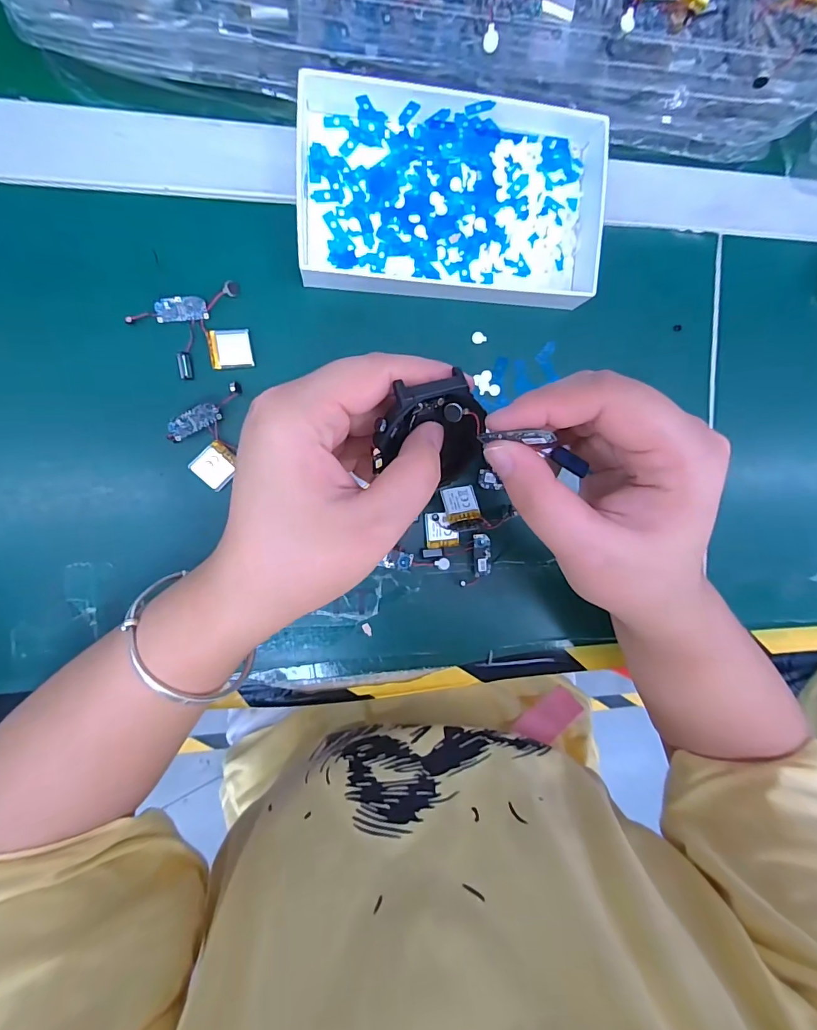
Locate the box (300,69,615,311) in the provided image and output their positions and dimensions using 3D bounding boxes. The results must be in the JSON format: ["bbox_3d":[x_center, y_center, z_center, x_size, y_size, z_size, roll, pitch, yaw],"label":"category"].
[{"bbox_3d":[0.031,-0.185,0.259,0.183,0.032,0.100,-1,94,-8],"label":"box"}]

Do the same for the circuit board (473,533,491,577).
[{"bbox_3d":[0.049,0.026,0.289,0.011,0.004,0.028,-5,94,-8],"label":"circuit board"}]

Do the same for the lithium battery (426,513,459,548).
[{"bbox_3d":[0.022,0.010,0.283,0.021,0.006,0.022,-4,94,-8],"label":"lithium battery"}]

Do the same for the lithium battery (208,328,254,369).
[{"bbox_3d":[-0.103,-0.097,0.256,0.023,0.004,0.022,-7,95,-7],"label":"lithium battery"}]

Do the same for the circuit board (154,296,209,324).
[{"bbox_3d":[-0.130,-0.117,0.250,0.027,0.004,0.013,-9,95,-7],"label":"circuit board"}]

